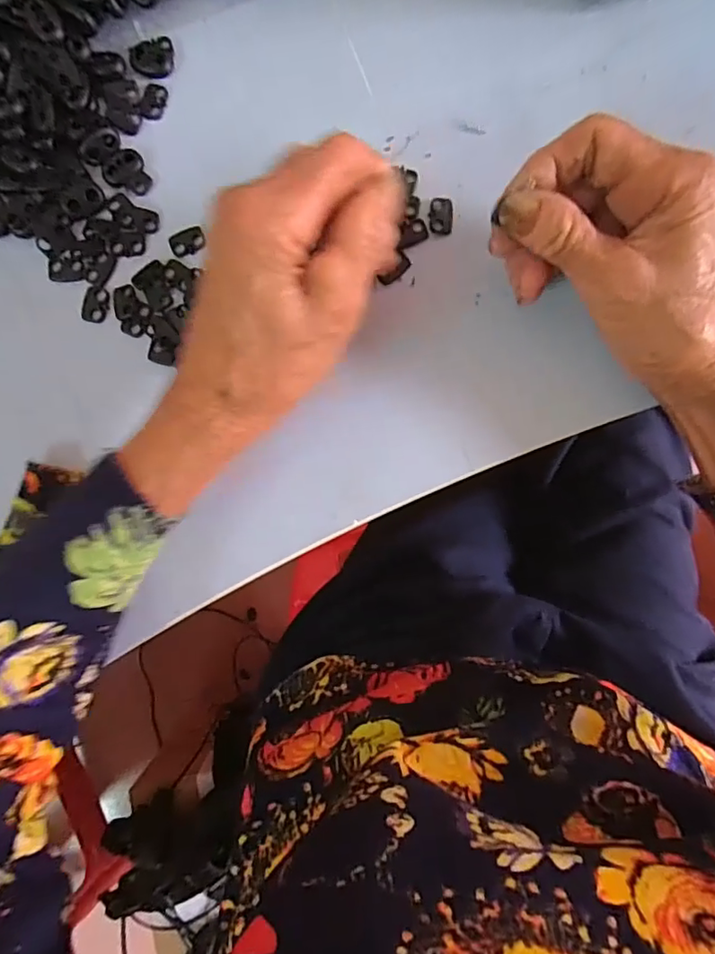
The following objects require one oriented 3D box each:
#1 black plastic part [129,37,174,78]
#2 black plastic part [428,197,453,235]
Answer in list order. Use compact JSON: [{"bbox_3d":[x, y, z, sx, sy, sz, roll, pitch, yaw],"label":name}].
[{"bbox_3d":[-0.106,-0.218,0.287,0.021,0.006,0.018,-8,91,0],"label":"black plastic part"},{"bbox_3d":[0.043,-0.134,0.283,0.012,0.004,0.018,-5,91,0],"label":"black plastic part"}]

